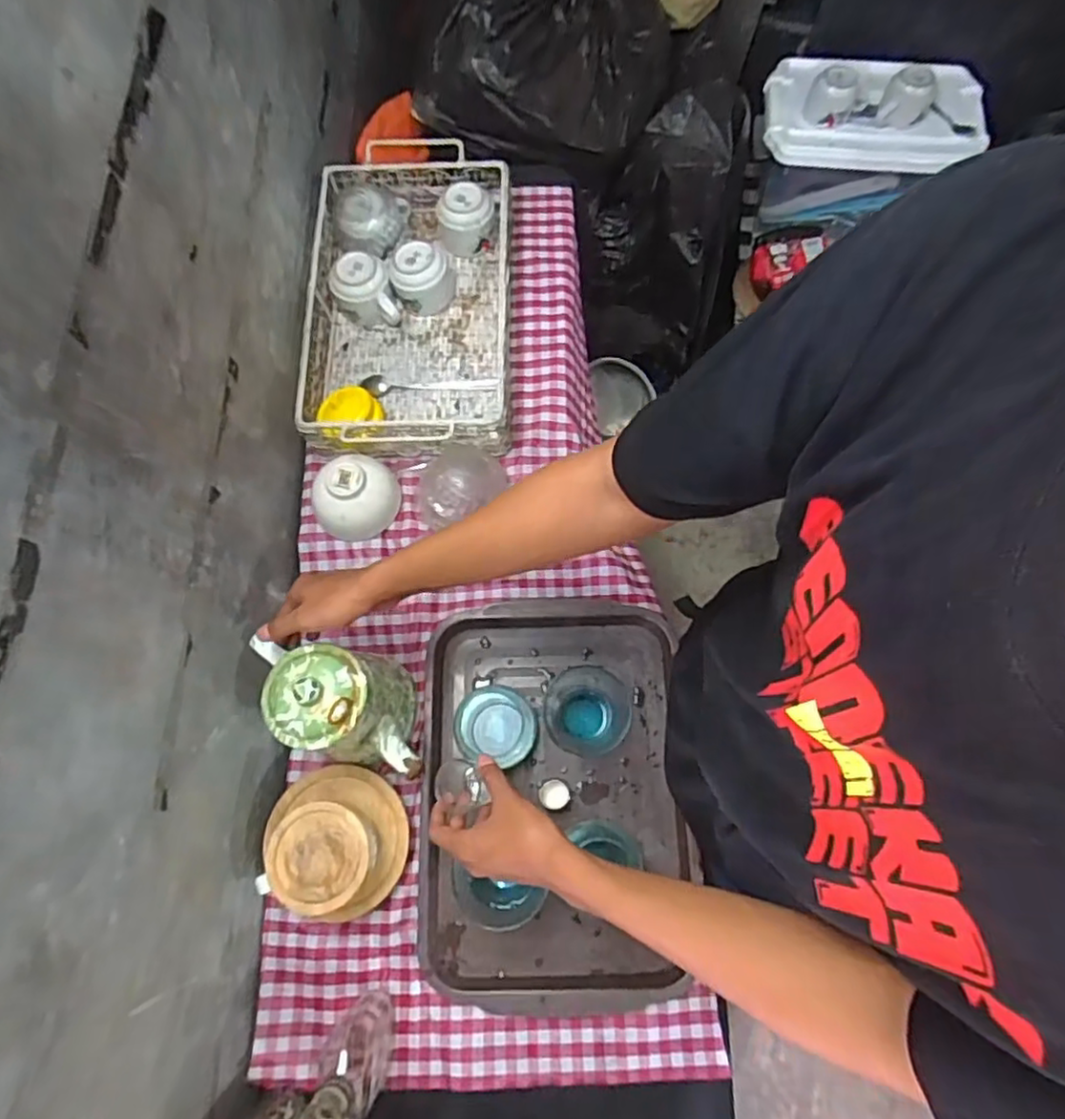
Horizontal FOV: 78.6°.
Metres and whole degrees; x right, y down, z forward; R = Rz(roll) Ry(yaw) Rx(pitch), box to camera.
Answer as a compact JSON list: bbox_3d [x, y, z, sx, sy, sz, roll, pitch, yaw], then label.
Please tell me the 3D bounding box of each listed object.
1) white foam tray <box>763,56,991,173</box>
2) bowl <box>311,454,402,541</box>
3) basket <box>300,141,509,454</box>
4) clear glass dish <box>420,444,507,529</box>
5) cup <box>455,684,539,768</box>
[{"bbox_3d":[0.647,-0.840,1.212,0.402,0.087,0.201,7,72,4],"label":"white foam tray"},{"bbox_3d":[-0.218,-0.077,0.803,0.109,0.062,0.090,-37,75,-10],"label":"bowl"},{"bbox_3d":[-0.160,-0.339,0.868,0.258,0.084,0.425,-1,72,1],"label":"basket"},{"bbox_3d":[-0.088,-0.091,0.799,0.113,0.063,0.091,-29,73,-8],"label":"clear glass dish"},{"bbox_3d":[-0.042,0.190,0.752,0.092,0.047,0.084,0,72,1],"label":"cup"}]

